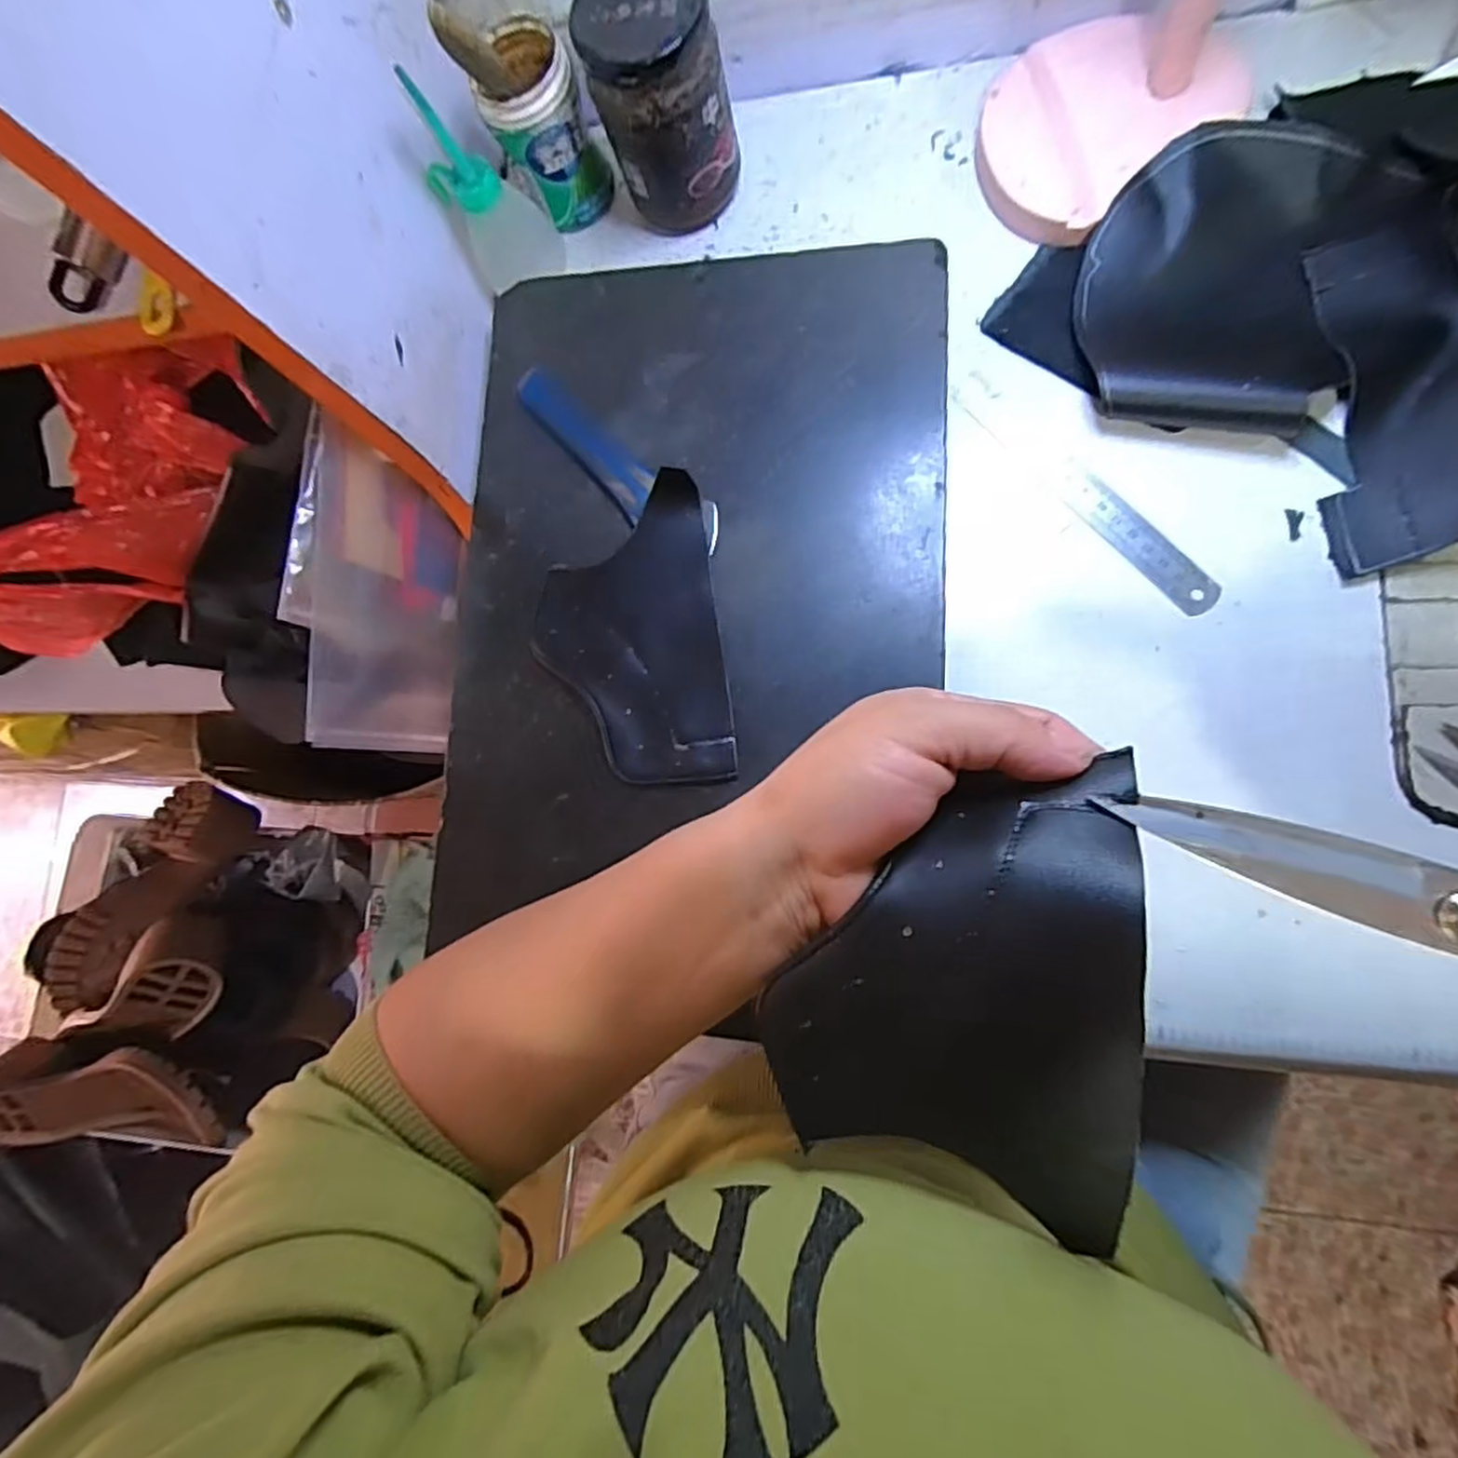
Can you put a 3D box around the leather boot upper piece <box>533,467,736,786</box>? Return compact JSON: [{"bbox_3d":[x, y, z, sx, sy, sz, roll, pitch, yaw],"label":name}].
[{"bbox_3d":[-0.052,-0.043,0.361,0.095,0.018,0.146,-10,79,11],"label":"leather boot upper piece"}]

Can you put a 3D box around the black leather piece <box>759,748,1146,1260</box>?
[{"bbox_3d":[0.060,0.072,0.198,0.096,0.027,0.117,1,86,8],"label":"black leather piece"}]

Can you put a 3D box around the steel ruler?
[{"bbox_3d":[0.174,-0.120,0.357,0.023,0.004,0.164,-41,77,1],"label":"steel ruler"}]

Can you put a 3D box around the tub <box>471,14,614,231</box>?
[{"bbox_3d":[-0.103,-0.332,0.396,0.051,0.077,0.049,-2,81,12],"label":"tub"}]

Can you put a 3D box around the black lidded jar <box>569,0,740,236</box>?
[{"bbox_3d":[-0.034,-0.325,0.373,0.064,0.095,0.067,-2,81,12],"label":"black lidded jar"}]

